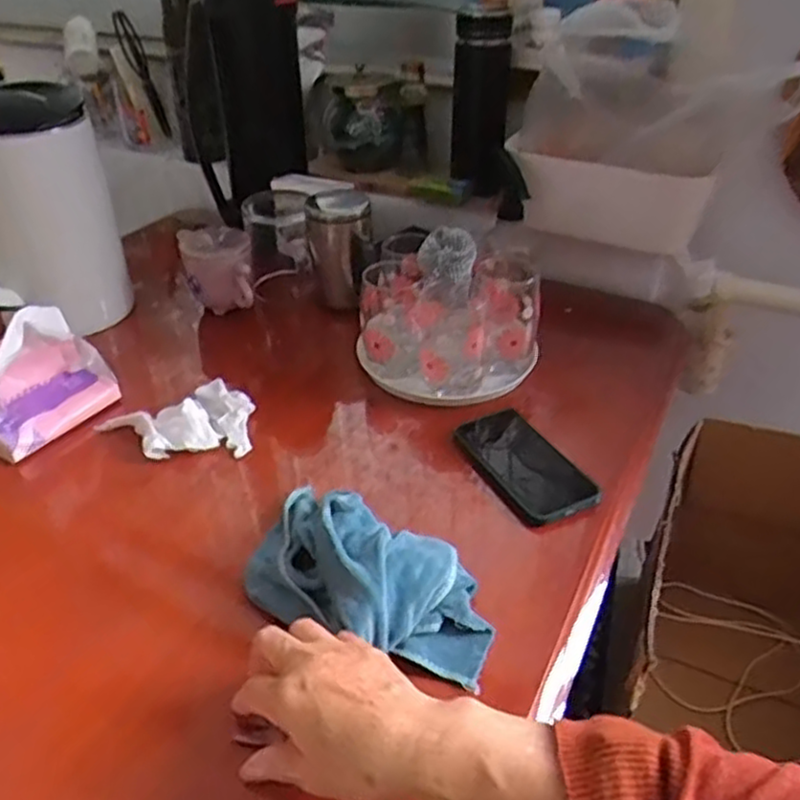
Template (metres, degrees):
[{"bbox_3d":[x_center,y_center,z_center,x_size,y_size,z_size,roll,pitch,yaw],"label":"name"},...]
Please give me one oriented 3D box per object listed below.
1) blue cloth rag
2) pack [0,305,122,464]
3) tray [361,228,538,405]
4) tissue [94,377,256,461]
[{"bbox_3d":[-0.029,0.119,0.524,0.198,0.057,0.103,22,41,28],"label":"blue cloth rag"},{"bbox_3d":[-0.342,-0.025,0.686,0.085,0.094,0.131,23,41,29],"label":"pack"},{"bbox_3d":[0.053,-0.108,0.775,0.176,0.140,0.206,3,36,5],"label":"tray"},{"bbox_3d":[-0.209,0.015,0.692,0.135,0.033,0.088,-5,36,-6],"label":"tissue"}]

